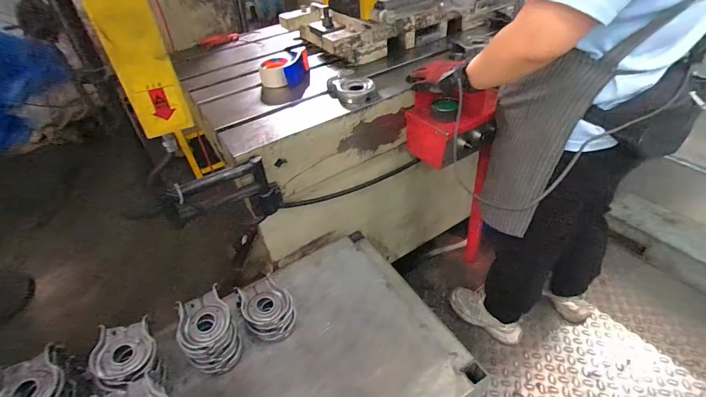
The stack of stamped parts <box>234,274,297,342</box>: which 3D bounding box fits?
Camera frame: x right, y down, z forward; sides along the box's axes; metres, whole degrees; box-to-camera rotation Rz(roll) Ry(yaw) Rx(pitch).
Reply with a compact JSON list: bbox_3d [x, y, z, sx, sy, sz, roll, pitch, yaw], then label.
[{"bbox_3d":[-0.202,0.257,0.830,0.110,0.078,0.135,-29,45,-24],"label":"stack of stamped parts"}]

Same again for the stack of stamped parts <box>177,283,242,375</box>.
[{"bbox_3d":[-0.318,0.296,0.778,0.114,0.100,0.144,-27,44,-22],"label":"stack of stamped parts"}]

